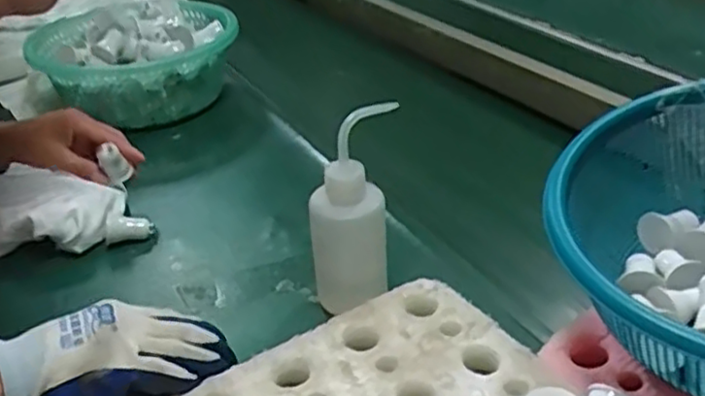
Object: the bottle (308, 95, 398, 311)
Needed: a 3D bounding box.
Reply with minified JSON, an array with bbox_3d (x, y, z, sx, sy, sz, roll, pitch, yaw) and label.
[{"bbox_3d":[0.000,0.019,0.567,0.070,0.177,0.058,-6,34,-5],"label":"bottle"}]

